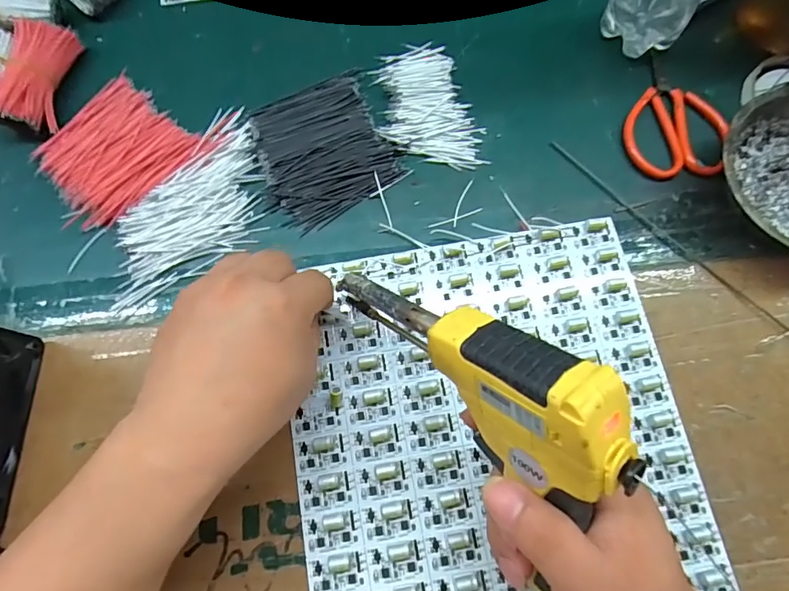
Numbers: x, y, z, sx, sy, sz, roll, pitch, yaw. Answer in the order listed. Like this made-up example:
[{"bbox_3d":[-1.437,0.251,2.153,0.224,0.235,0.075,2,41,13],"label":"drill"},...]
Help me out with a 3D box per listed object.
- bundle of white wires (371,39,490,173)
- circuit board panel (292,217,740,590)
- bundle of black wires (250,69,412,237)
[{"bbox_3d":[0.024,-0.148,0.358,0.070,0.012,0.114,-16,74,-5],"label":"bundle of white wires"},{"bbox_3d":[0.062,0.100,0.285,0.243,0.008,0.283,-10,74,-3],"label":"circuit board panel"},{"bbox_3d":[-0.056,-0.113,0.348,0.105,0.009,0.106,-31,76,-9],"label":"bundle of black wires"}]

